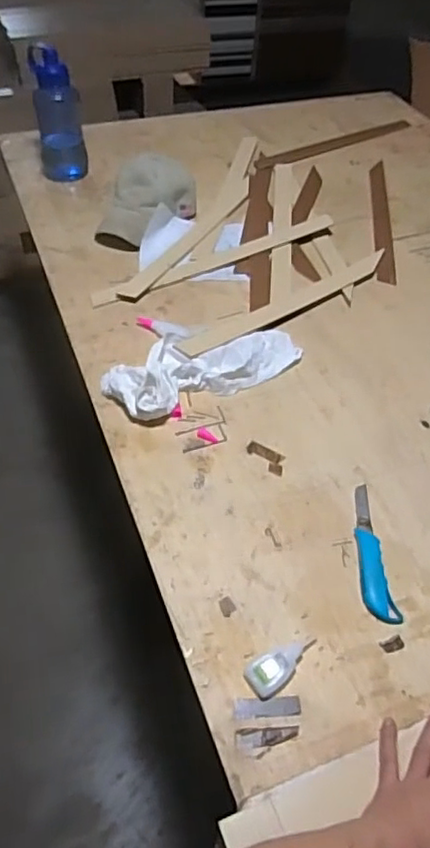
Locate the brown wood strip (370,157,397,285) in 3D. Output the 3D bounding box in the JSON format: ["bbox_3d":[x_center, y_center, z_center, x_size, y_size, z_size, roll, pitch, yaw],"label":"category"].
[{"bbox_3d":[0.392,-0.486,1.432,0.042,0.012,0.546,10,47,1],"label":"brown wood strip"}]

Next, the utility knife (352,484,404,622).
[{"bbox_3d":[0.209,0.169,0.833,0.039,0.017,0.215,1,48,-4],"label":"utility knife"}]

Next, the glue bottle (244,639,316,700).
[{"bbox_3d":[0.077,0.282,0.721,0.092,0.021,0.042,-35,60,-30],"label":"glue bottle"}]

